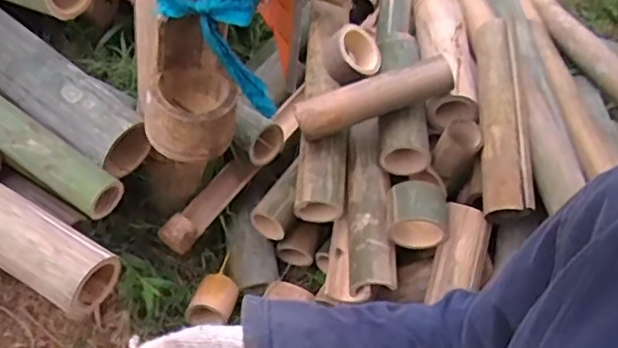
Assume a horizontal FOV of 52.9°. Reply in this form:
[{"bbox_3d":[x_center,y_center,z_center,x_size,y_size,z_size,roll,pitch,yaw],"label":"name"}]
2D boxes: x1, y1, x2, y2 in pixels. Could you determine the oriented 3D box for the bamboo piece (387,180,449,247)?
[{"bbox_3d":[0.138,0.052,0.790,0.072,0.062,0.064,4,55,1],"label":"bamboo piece"}]

